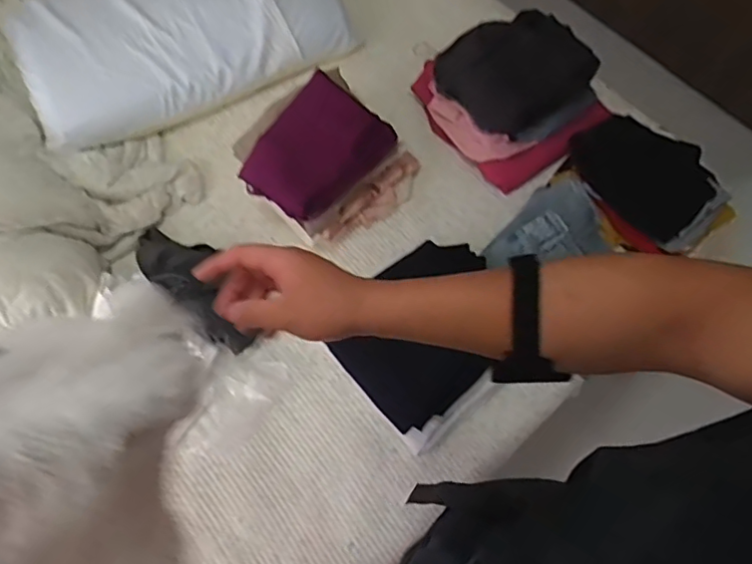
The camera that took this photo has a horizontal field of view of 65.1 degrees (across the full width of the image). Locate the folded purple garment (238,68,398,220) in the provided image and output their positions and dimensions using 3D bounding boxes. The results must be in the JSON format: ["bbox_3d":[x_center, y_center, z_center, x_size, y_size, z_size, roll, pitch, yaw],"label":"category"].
[{"bbox_3d":[-0.099,-0.230,1.020,0.158,0.084,0.232,34,73,11],"label":"folded purple garment"}]

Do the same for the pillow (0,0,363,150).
[{"bbox_3d":[-0.408,-0.536,1.245,0.657,0.104,0.375,-27,72,-10],"label":"pillow"}]

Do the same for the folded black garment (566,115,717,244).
[{"bbox_3d":[0.506,-0.212,1.120,0.171,0.102,0.260,-38,74,-13],"label":"folded black garment"}]

